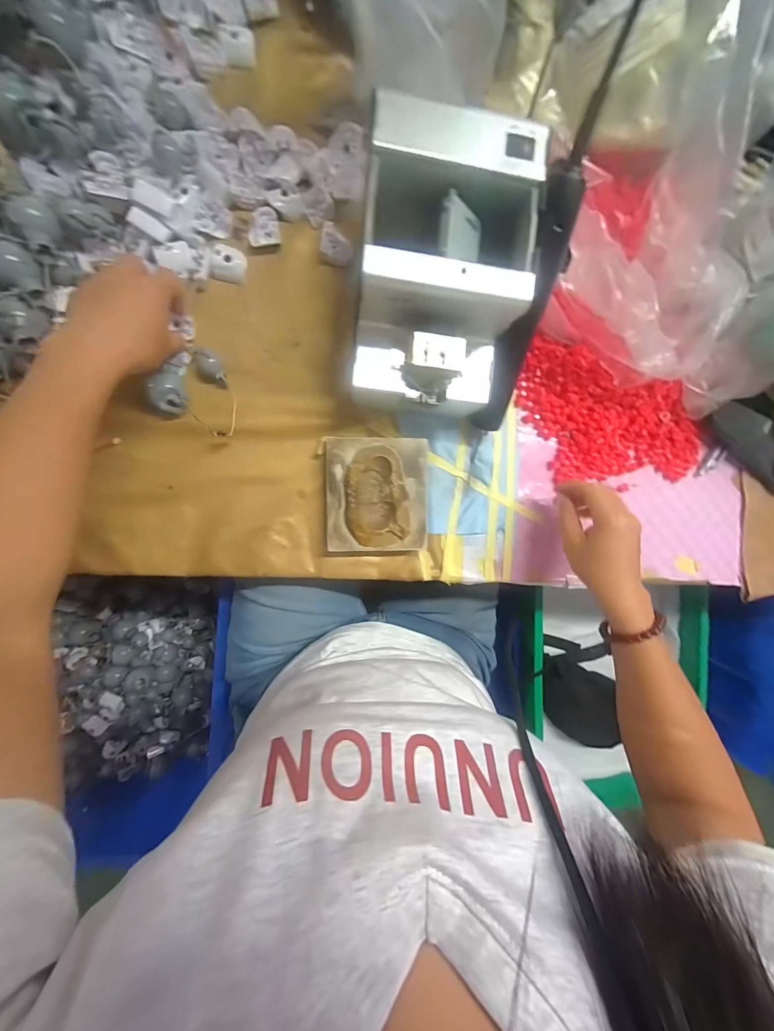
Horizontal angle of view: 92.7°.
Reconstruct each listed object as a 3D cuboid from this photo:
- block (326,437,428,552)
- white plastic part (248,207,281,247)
[{"bbox_3d":[-0.010,-0.021,0.386,0.103,0.032,0.115,0,94,-7],"label":"block"},{"bbox_3d":[-0.122,-0.284,0.366,0.029,0.012,0.032,-8,95,-7],"label":"white plastic part"}]

